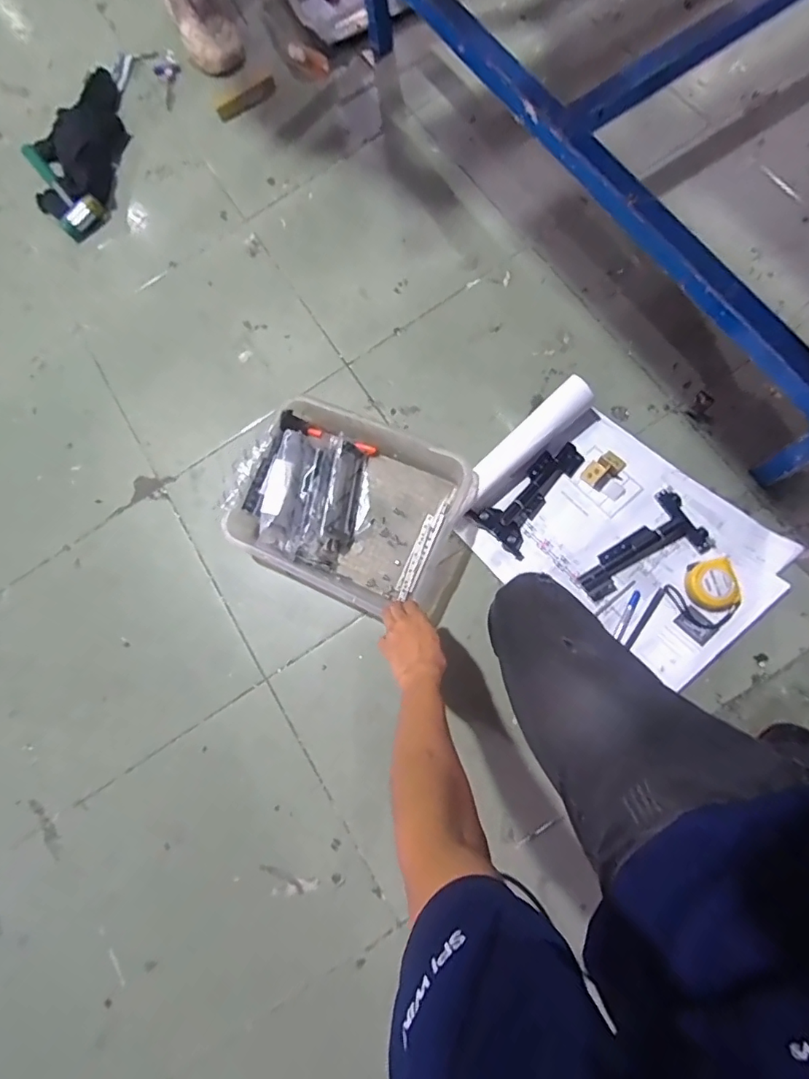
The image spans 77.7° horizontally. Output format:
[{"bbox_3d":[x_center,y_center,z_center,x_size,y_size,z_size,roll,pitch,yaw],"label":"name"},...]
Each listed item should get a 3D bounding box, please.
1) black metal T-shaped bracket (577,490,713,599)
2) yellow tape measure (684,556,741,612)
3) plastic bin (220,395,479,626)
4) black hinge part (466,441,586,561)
[{"bbox_3d":[0.362,0.014,0.773,0.202,0.025,0.103,-32,76,-1],"label":"black metal T-shaped bracket"},{"bbox_3d":[0.458,0.068,0.748,0.065,0.036,0.080,-14,78,3],"label":"yellow tape measure"},{"bbox_3d":[-0.074,-0.044,0.801,0.368,0.091,0.275,25,78,7],"label":"plastic bin"},{"bbox_3d":[0.210,-0.079,0.815,0.101,0.034,0.202,42,85,13],"label":"black hinge part"}]

